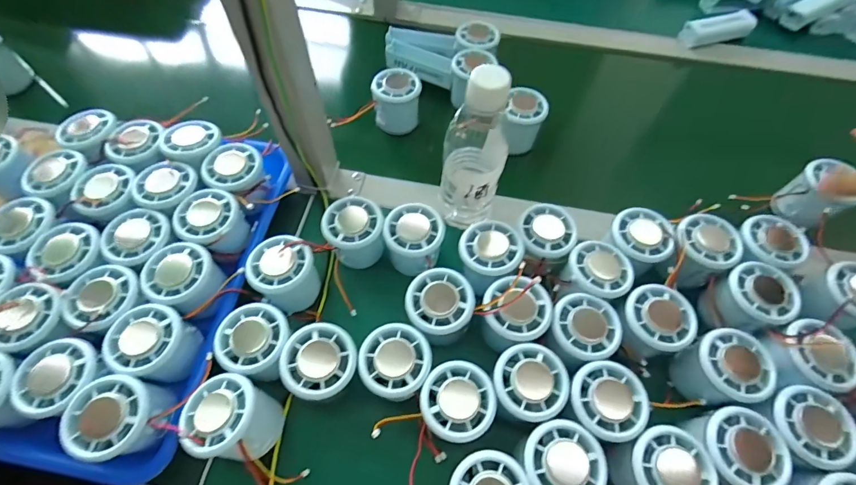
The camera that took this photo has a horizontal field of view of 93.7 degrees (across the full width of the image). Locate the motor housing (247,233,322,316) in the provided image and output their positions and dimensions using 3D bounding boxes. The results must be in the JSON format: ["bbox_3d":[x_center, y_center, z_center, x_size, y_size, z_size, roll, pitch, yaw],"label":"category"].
[{"bbox_3d":[-0.133,0.029,0.377,0.053,0.066,0.055,1,61,-1],"label":"motor housing"}]

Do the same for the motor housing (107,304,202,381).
[{"bbox_3d":[-0.225,0.086,0.334,0.052,0.044,0.054,1,61,-1],"label":"motor housing"}]

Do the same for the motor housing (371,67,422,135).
[{"bbox_3d":[-0.039,-0.175,0.498,0.055,0.060,0.047,-9,61,-7],"label":"motor housing"}]

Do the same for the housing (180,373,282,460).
[{"bbox_3d":[-0.152,0.138,0.312,0.063,0.054,0.057,22,62,10],"label":"housing"}]

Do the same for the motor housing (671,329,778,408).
[{"bbox_3d":[0.248,0.109,0.342,0.052,0.054,0.055,1,61,-1],"label":"motor housing"}]

